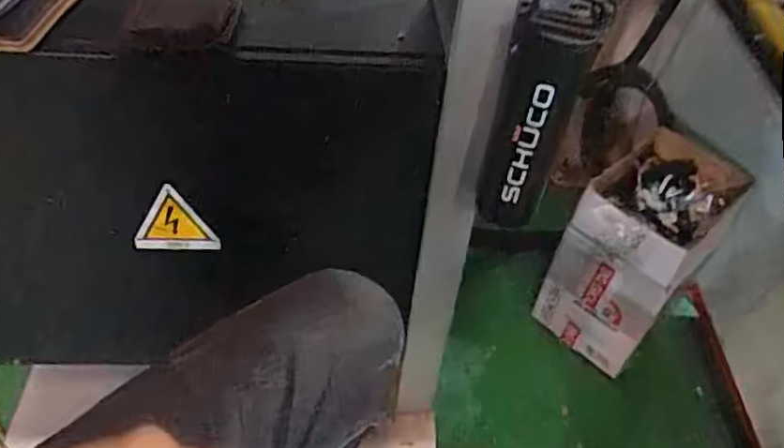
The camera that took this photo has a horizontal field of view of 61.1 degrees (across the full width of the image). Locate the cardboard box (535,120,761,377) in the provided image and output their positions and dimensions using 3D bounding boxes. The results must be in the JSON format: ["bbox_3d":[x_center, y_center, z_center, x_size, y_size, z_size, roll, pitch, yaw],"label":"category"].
[{"bbox_3d":[0.455,0.059,1.257,0.198,0.351,0.274,37,54,25],"label":"cardboard box"}]

